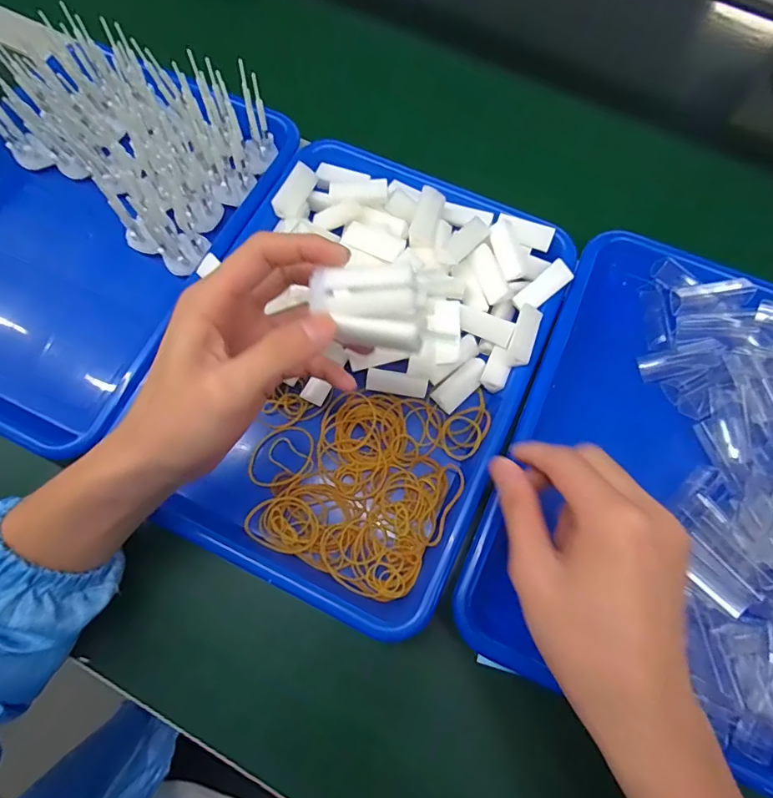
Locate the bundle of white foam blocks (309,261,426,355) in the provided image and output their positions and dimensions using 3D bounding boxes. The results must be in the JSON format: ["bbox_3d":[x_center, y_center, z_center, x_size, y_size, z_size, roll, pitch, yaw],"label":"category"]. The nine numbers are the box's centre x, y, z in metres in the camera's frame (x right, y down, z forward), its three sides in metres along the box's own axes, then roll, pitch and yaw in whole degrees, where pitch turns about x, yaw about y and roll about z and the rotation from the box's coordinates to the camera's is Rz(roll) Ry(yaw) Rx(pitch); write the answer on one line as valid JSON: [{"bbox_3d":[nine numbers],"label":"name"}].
[{"bbox_3d":[-0.007,-0.047,0.244,0.054,0.045,0.026,2,28,18],"label":"bundle of white foam blocks"}]

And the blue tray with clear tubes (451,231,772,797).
[{"bbox_3d":[0.214,0.050,0.335,0.248,0.049,0.325,24,73,7],"label":"blue tray with clear tubes"}]

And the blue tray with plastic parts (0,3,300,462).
[{"bbox_3d":[-0.252,-0.139,0.391,0.238,0.091,0.327,27,73,8],"label":"blue tray with plastic parts"}]

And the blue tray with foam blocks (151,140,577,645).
[{"bbox_3d":[-0.025,-0.032,0.357,0.251,0.044,0.330,24,72,7],"label":"blue tray with foam blocks"}]

